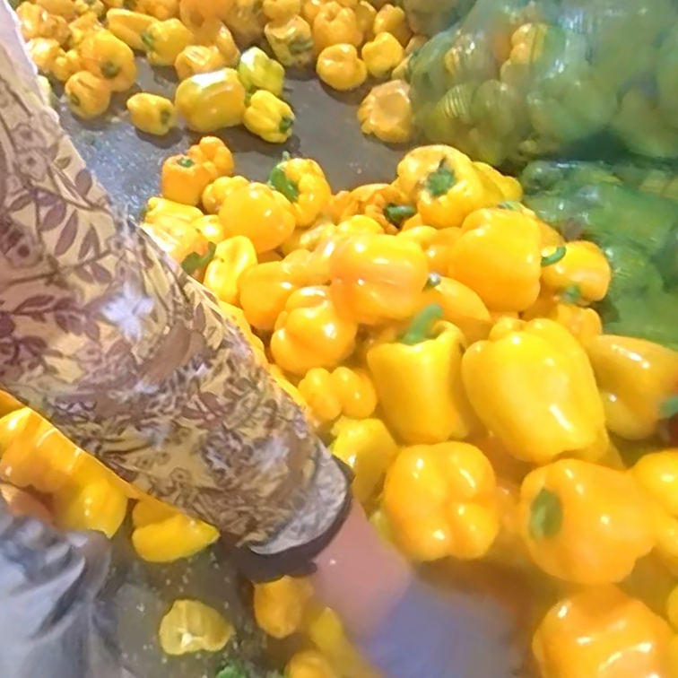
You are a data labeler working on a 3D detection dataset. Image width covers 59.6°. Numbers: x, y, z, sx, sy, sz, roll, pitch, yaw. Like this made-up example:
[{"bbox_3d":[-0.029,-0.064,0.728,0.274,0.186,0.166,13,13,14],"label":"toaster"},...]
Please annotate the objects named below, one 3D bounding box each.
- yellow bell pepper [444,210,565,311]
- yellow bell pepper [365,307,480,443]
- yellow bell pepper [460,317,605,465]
[{"bbox_3d":[0.145,-0.073,0.529,0.089,0.065,0.064,24,53,12],"label":"yellow bell pepper"},{"bbox_3d":[0.070,0.032,0.494,0.067,0.065,0.107,-21,101,-29],"label":"yellow bell pepper"},{"bbox_3d":[0.146,0.036,0.439,0.062,0.081,0.101,-34,62,-29],"label":"yellow bell pepper"}]

